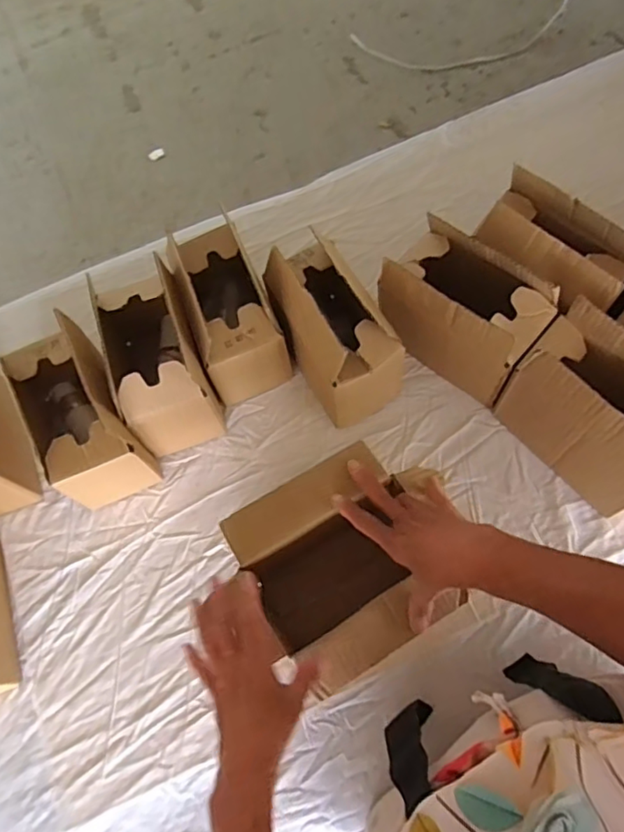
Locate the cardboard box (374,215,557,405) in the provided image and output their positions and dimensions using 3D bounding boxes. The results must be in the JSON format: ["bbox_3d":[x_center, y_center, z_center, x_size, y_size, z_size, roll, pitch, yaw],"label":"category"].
[{"bbox_3d":[0.175,-0.115,0.669,0.181,0.161,0.096,42,76,20],"label":"cardboard box"}]

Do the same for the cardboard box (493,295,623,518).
[{"bbox_3d":[0.316,0.004,0.602,0.104,0.167,0.211,-39,69,-12],"label":"cardboard box"}]

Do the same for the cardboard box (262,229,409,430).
[{"bbox_3d":[0.022,-0.099,0.671,0.083,0.164,0.185,-28,67,-7],"label":"cardboard box"}]

